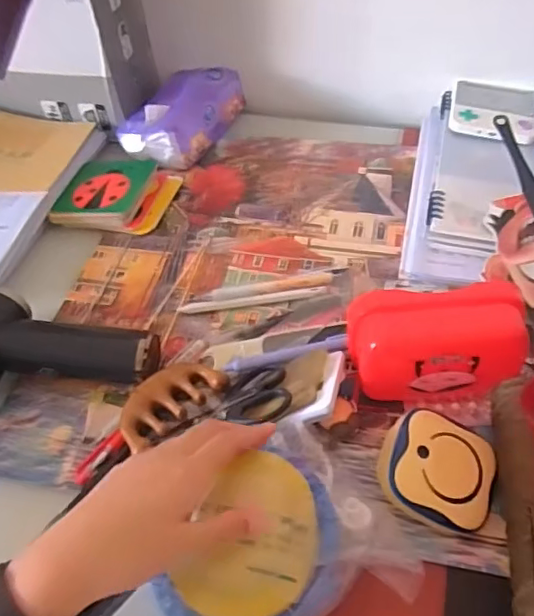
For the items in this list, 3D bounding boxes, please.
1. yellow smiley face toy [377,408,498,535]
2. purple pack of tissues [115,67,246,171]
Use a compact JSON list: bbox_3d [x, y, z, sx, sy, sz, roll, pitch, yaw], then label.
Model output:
[{"bbox_3d":[0.119,0.115,0.400,0.081,0.027,0.071,24,60,-4],"label":"yellow smiley face toy"},{"bbox_3d":[-0.113,-0.251,0.720,0.107,0.072,0.155,19,53,19],"label":"purple pack of tissues"}]

